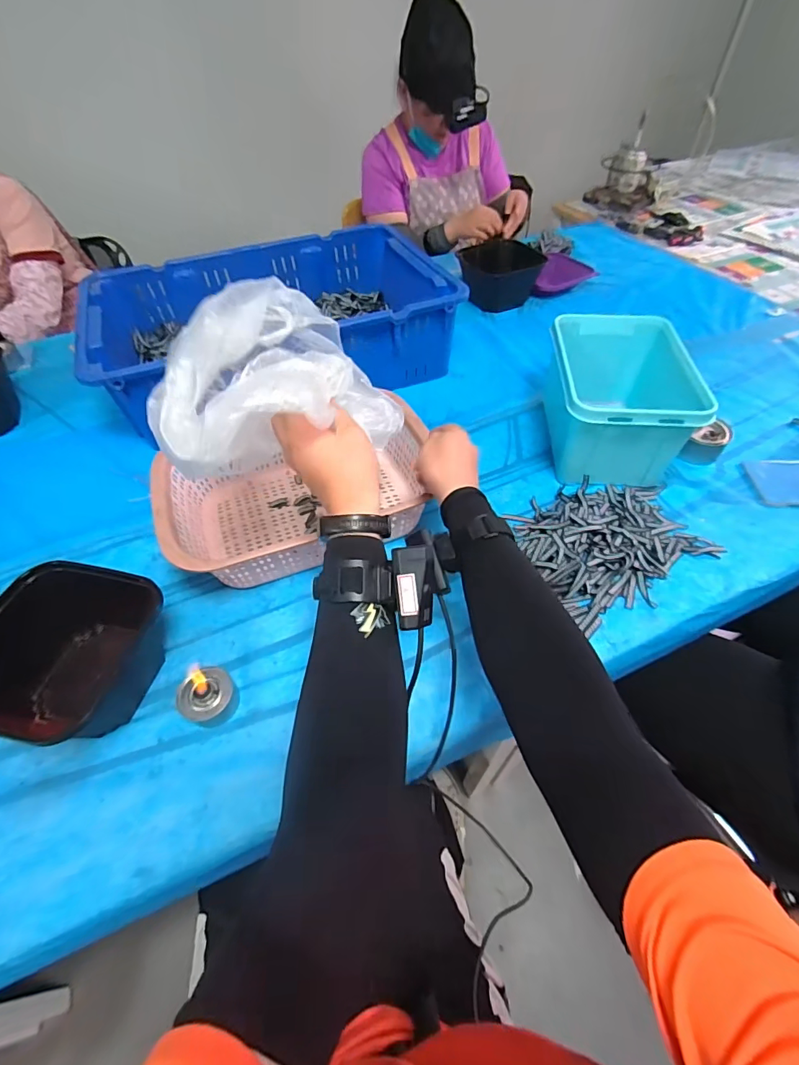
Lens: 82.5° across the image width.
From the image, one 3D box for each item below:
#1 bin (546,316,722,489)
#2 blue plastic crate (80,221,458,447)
[{"bbox_3d":[0.343,-0.219,0.735,0.192,0.146,0.268,4,53,7],"label":"bin"},{"bbox_3d":[-0.250,-0.423,0.918,0.658,0.160,0.440,-17,53,-11],"label":"blue plastic crate"}]

